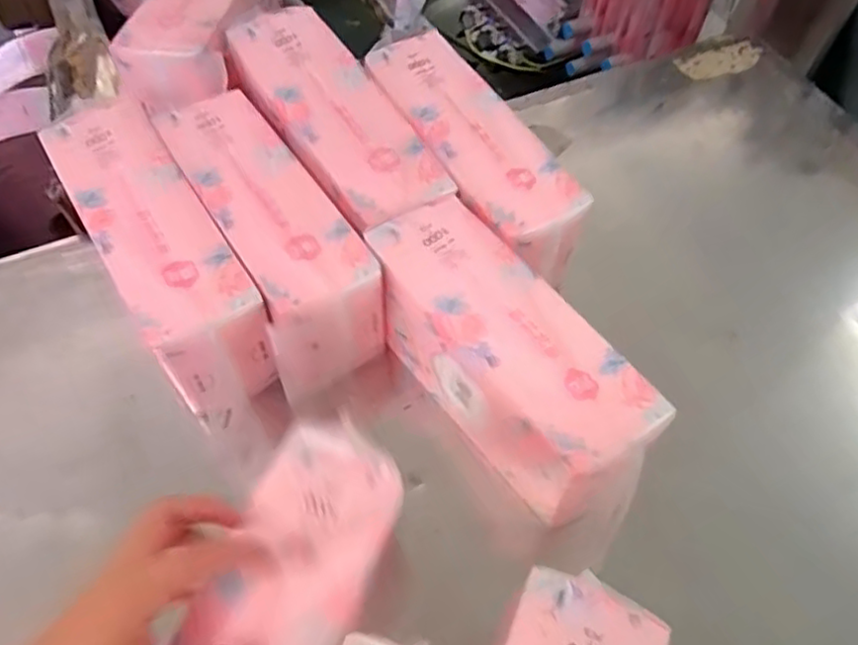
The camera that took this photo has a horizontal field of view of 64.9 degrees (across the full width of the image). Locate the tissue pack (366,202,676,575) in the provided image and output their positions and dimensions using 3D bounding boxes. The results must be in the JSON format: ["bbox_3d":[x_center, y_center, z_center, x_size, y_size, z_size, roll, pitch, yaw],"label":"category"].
[{"bbox_3d":[0.063,0.041,0.536,0.093,0.124,0.275,-33,65,-21],"label":"tissue pack"}]

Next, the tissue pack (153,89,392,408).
[{"bbox_3d":[-0.141,-0.079,0.594,0.097,0.106,0.263,-28,63,-18],"label":"tissue pack"}]

